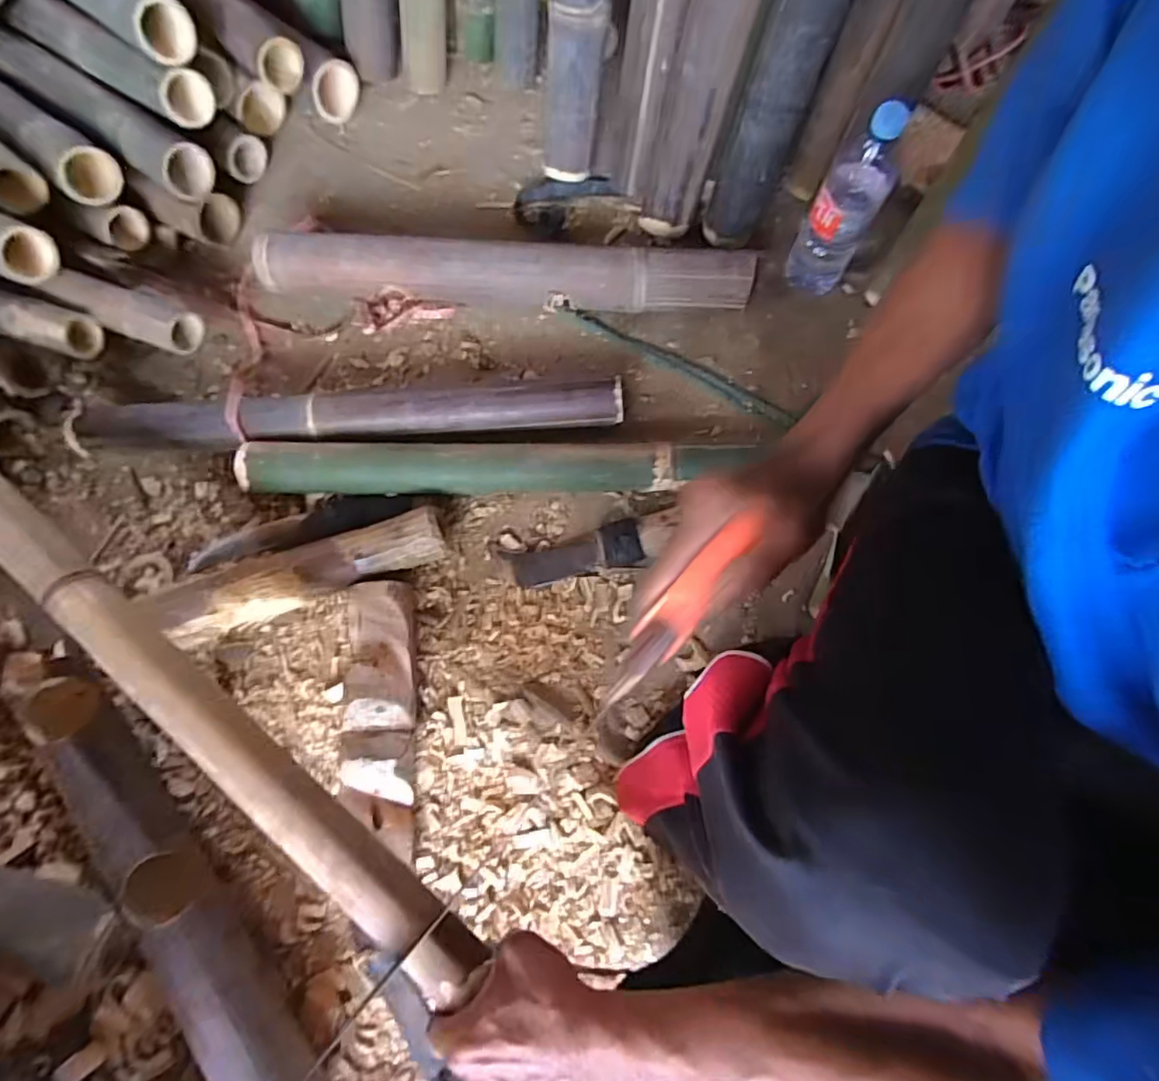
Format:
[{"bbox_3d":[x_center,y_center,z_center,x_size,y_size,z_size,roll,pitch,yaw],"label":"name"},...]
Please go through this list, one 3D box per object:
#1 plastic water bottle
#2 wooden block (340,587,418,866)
[{"bbox_3d":[0.301,-0.379,0.674,0.075,0.234,0.062,27,77,10],"label":"plastic water bottle"},{"bbox_3d":[-0.214,0.186,0.626,0.082,0.054,0.280,-5,74,1],"label":"wooden block"}]

